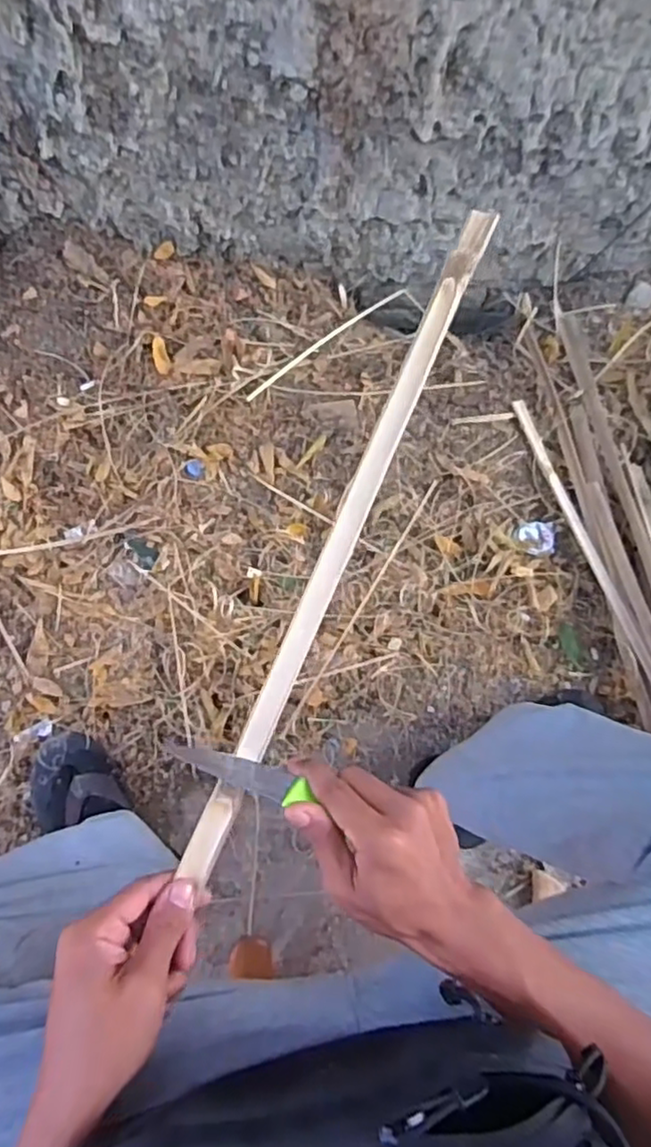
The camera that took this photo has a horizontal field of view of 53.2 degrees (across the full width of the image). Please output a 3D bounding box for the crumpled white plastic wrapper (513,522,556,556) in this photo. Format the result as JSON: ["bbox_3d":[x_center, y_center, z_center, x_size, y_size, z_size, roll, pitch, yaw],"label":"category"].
[{"bbox_3d":[0.287,-0.049,0.895,0.059,0.013,0.047,-3,70,-3],"label":"crumpled white plastic wrapper"}]

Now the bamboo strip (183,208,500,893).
[{"bbox_3d":[0.014,-0.029,0.424,0.020,0.008,0.469,23,85,7],"label":"bamboo strip"}]

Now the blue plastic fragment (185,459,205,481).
[{"bbox_3d":[-0.179,-0.142,0.894,0.026,0.010,0.027,1,70,-1],"label":"blue plastic fragment"}]

